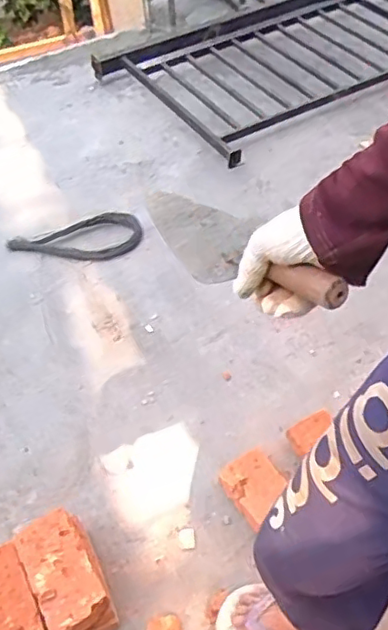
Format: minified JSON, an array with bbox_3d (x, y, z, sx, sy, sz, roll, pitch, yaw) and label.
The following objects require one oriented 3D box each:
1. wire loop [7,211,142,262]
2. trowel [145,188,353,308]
[{"bbox_3d":[-0.345,-0.213,1.746,0.379,0.012,0.199,-18,51,-12],"label":"wire loop"},{"bbox_3d":[0.046,-0.072,0.651,0.081,0.066,0.310,-32,38,-20],"label":"trowel"}]

